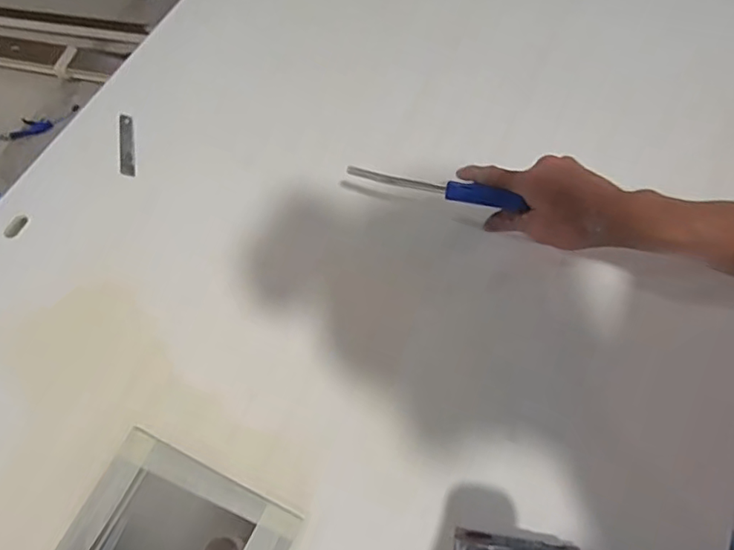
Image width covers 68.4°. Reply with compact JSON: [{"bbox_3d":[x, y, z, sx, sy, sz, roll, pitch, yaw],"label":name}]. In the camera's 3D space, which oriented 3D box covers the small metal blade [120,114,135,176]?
[{"bbox_3d":[-0.300,-0.164,0.676,0.020,0.008,0.097,-12,63,-3],"label":"small metal blade"}]

